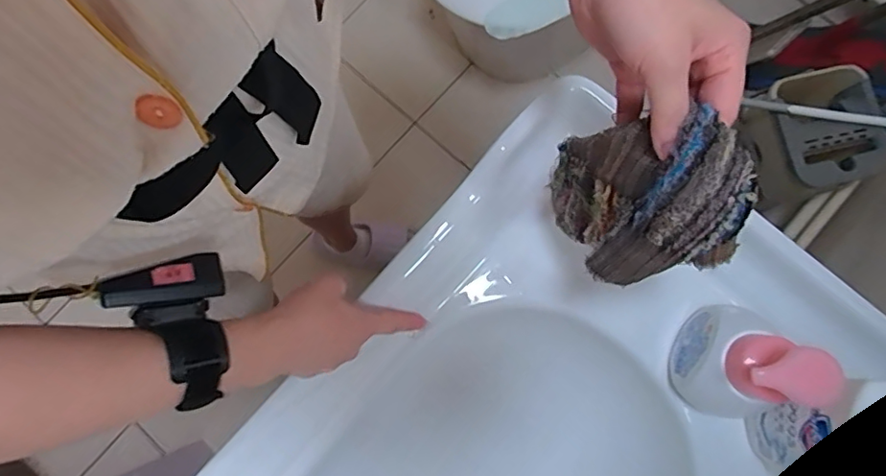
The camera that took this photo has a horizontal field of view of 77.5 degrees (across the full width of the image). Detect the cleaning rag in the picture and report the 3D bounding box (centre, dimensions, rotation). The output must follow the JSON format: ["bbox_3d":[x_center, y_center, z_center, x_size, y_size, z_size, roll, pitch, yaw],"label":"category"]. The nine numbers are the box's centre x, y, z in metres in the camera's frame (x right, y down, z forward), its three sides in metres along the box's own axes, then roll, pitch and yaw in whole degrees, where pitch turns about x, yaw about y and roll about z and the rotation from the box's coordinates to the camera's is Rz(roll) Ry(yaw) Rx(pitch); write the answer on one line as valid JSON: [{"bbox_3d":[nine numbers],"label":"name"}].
[{"bbox_3d":[0.113,-0.024,0.322,0.062,0.129,0.092,-9,78,-2],"label":"cleaning rag"}]

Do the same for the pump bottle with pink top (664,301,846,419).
[{"bbox_3d":[0.226,0.090,0.402,0.059,0.145,0.082,16,78,4],"label":"pump bottle with pink top"}]

